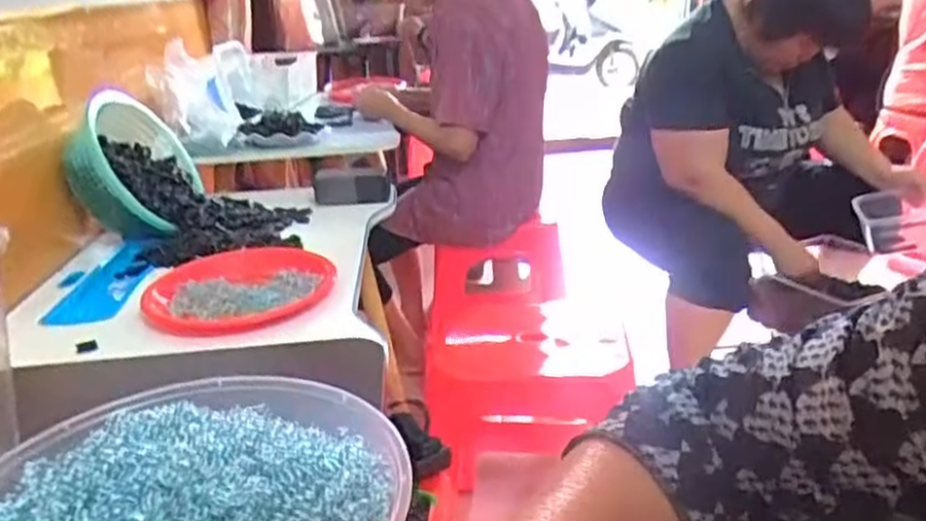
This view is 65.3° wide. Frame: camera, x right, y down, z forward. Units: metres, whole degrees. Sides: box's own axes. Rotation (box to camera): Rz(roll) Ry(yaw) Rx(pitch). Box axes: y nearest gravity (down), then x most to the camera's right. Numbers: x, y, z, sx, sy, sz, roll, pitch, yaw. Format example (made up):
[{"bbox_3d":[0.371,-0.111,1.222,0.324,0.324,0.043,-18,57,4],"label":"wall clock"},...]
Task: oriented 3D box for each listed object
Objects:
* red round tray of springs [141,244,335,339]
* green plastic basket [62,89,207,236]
[{"bbox_3d":[-0.279,0.034,0.926,0.226,0.031,0.214,-2,23,1],"label":"red round tray of springs"},{"bbox_3d":[-0.549,-0.144,1.178,0.107,0.221,0.283,-32,43,10],"label":"green plastic basket"}]

